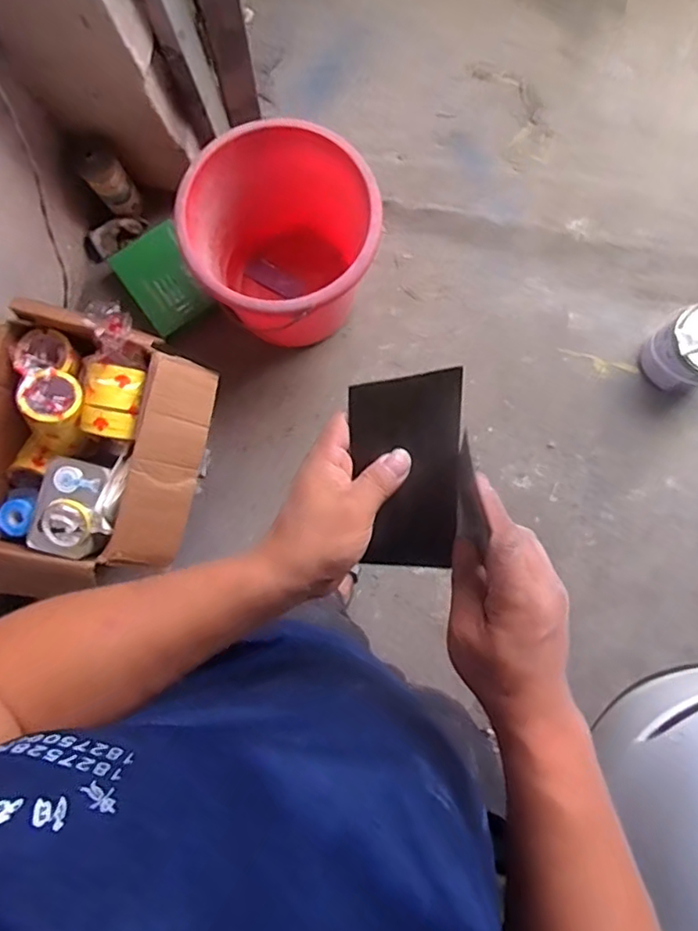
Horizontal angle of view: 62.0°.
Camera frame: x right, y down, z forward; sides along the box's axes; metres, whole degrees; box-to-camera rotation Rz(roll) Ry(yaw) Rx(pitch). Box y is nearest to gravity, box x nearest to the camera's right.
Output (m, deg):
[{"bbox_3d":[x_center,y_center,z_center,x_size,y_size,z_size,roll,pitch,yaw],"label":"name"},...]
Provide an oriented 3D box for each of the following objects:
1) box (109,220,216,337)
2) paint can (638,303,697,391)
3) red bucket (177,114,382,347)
[{"bbox_3d":[-0.433,-0.428,1.343,0.158,0.043,0.245,-34,86,-1],"label":"box"},{"bbox_3d":[0.743,-0.253,1.264,0.146,0.192,0.156,0,86,2],"label":"paint can"},{"bbox_3d":[-0.124,-0.468,1.245,0.359,0.419,0.394,0,86,2],"label":"red bucket"}]

